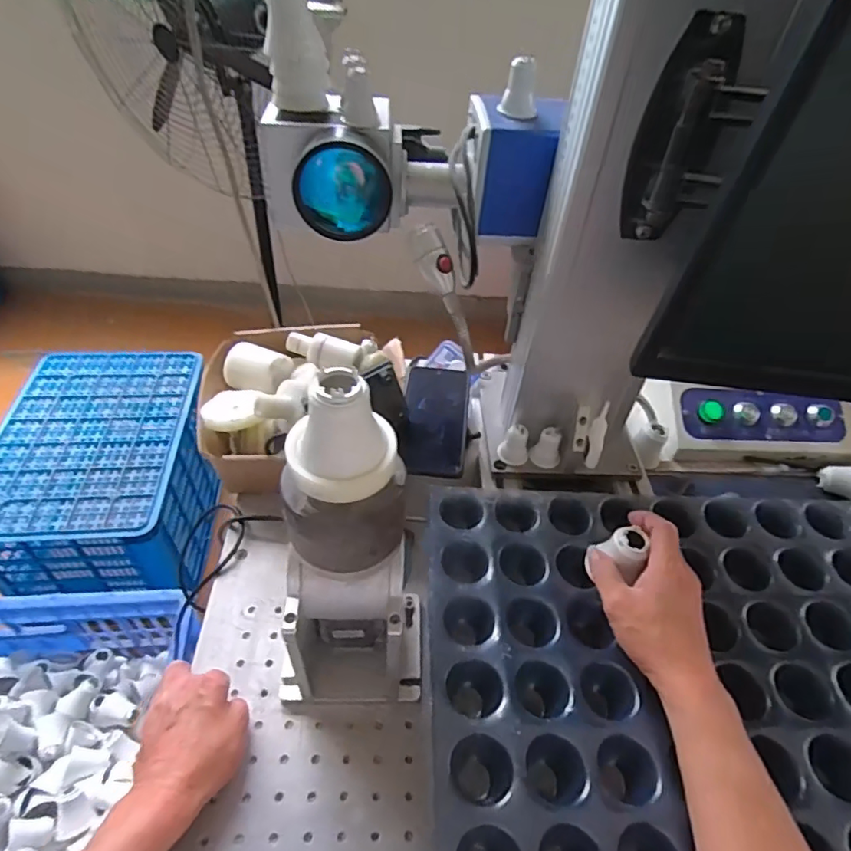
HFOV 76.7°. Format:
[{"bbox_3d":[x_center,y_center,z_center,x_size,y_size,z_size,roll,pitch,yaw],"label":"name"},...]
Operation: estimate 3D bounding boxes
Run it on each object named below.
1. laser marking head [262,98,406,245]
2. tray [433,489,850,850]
[{"bbox_3d":[-0.082,-0.236,0.500,0.127,0.086,0.121,-4,47,-11],"label":"laser marking head"},{"bbox_3d":[0.286,0.220,0.440,0.550,0.043,0.363,3,46,-4],"label":"tray"}]

